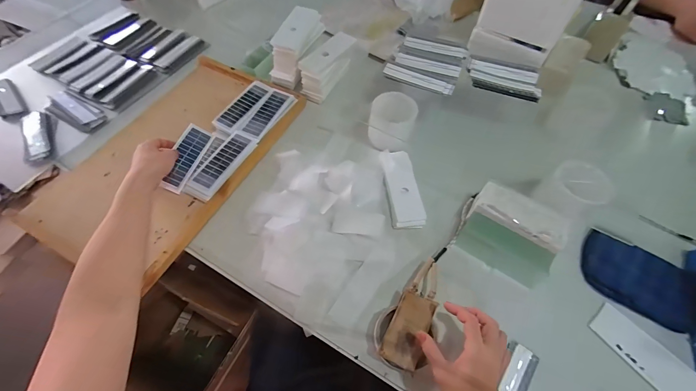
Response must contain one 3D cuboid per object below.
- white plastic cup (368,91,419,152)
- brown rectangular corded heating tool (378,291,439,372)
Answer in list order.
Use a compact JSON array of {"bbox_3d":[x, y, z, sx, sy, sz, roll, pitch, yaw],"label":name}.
[{"bbox_3d":[0.087,-0.145,0.606,0.087,0.080,0.080,0,60,0],"label":"white plastic cup"},{"bbox_3d":[0.088,0.191,0.438,0.053,0.007,0.102,27,64,14],"label":"brown rectangular corded heating tool"}]

